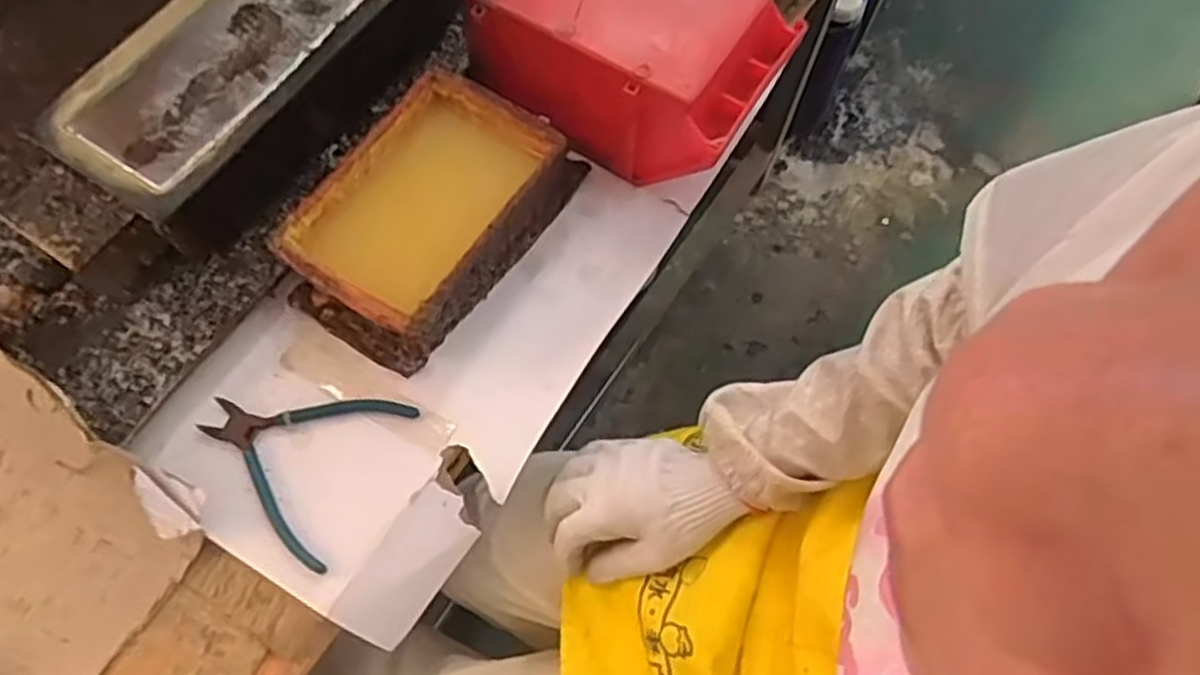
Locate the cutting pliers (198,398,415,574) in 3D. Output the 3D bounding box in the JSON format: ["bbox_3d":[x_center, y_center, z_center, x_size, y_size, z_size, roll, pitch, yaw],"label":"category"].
[{"bbox_3d":[-0.221,0.079,0.572,0.133,0.006,0.126,26,69,9],"label":"cutting pliers"}]

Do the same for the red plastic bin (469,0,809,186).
[{"bbox_3d":[0.024,-0.231,0.642,0.232,0.111,0.163,30,69,11],"label":"red plastic bin"}]

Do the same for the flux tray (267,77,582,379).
[{"bbox_3d":[-0.131,-0.096,0.613,0.137,0.064,0.223,32,70,11],"label":"flux tray"}]

